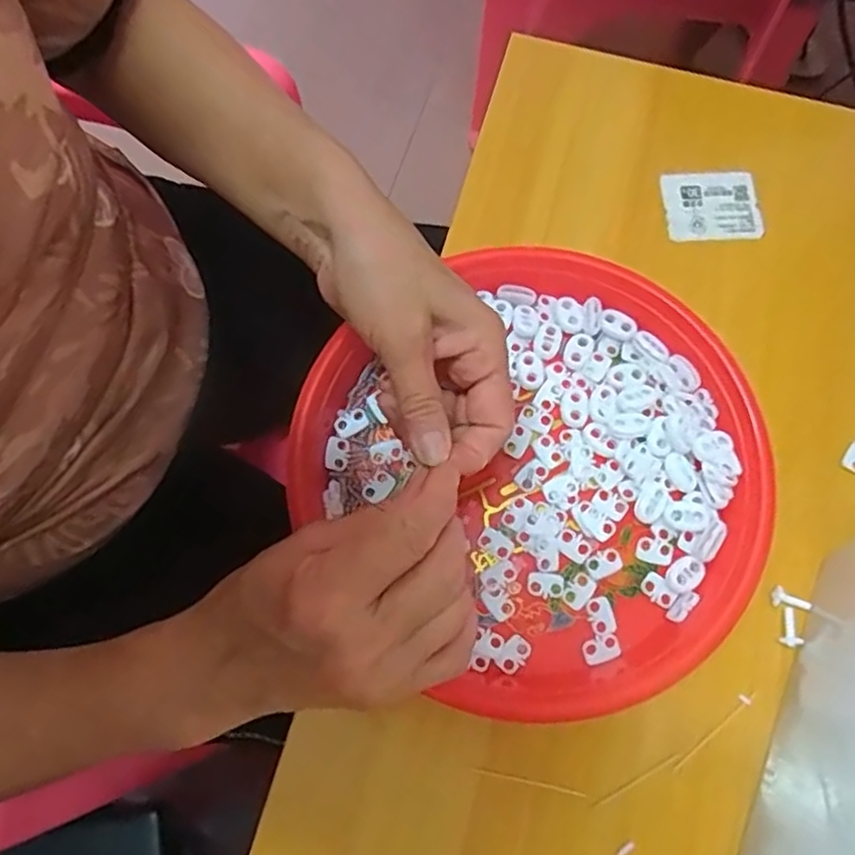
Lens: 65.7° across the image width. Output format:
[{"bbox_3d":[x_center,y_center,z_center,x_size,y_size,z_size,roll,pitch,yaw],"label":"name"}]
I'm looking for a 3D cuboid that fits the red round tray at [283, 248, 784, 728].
[{"bbox_3d":[0.062,0.019,0.349,0.219,0.027,0.229,0,73,1],"label":"red round tray"}]

